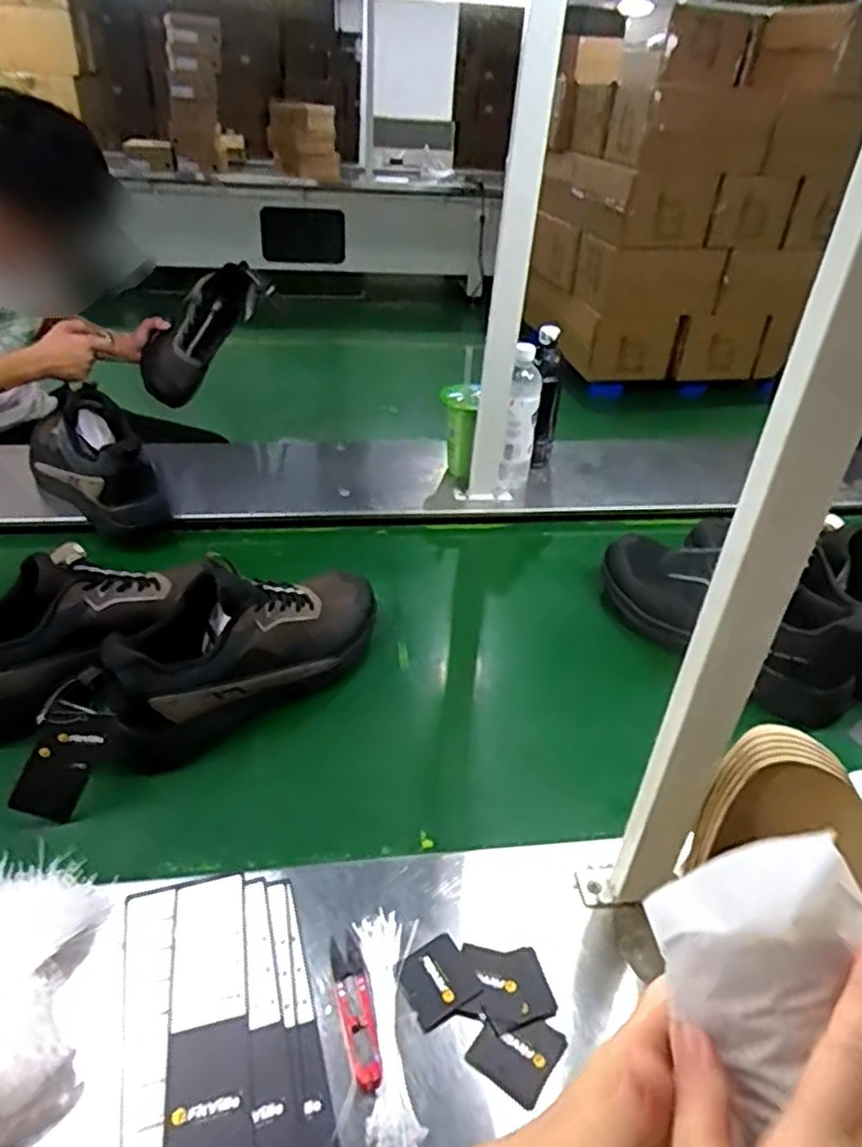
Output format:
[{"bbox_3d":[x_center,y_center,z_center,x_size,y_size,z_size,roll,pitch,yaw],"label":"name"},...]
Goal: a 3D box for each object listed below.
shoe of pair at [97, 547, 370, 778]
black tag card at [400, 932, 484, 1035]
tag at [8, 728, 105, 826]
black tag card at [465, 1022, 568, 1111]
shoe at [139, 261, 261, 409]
[{"bbox_3d":[-0.190,0.068,0.729,0.299,0.152,0.103,-26,47,-35],"label":"shoe of pair"},{"bbox_3d":[0.005,0.294,0.510,0.050,0.004,0.049,-18,43,-29],"label":"black tag card"},{"bbox_3d":[-0.330,0.177,0.624,0.051,0.088,0.009,27,6,-29],"label":"tag"},{"bbox_3d":[0.059,0.323,0.477,0.052,0.005,0.050,26,41,25],"label":"black tag card"},{"bbox_3d":[-0.465,-0.491,1.452,0.108,0.319,0.126,38,3,36],"label":"shoe"}]

